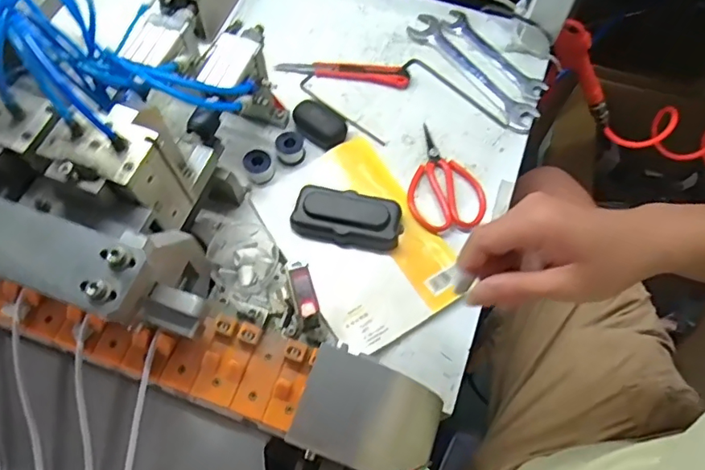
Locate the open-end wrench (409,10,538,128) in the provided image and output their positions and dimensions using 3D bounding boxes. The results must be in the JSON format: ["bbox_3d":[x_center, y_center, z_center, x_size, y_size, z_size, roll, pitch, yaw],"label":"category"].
[{"bbox_3d":[0.137,-0.195,0.603,0.037,0.005,0.193,-35,70,-15],"label":"open-end wrench"}]

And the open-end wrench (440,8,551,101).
[{"bbox_3d":[0.167,-0.214,0.609,0.029,0.006,0.154,-36,70,-16],"label":"open-end wrench"}]

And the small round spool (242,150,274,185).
[{"bbox_3d":[-0.098,-0.072,0.537,0.025,0.023,0.030,-38,71,-16],"label":"small round spool"}]

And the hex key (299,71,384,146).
[{"bbox_3d":[-0.014,-0.138,0.580,0.022,0.011,0.128,-38,71,-17],"label":"hex key"}]

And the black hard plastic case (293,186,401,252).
[{"bbox_3d":[-0.005,-0.016,0.506,0.103,0.025,0.049,14,66,6],"label":"black hard plastic case"}]

